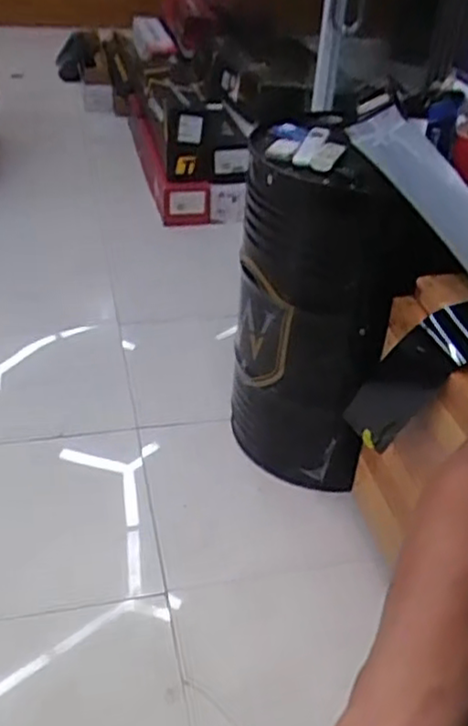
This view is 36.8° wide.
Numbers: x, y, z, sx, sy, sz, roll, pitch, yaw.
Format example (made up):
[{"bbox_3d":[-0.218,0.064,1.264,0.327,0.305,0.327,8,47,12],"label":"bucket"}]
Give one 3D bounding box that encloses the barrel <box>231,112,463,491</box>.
[{"bbox_3d":[0.210,-0.133,1.840,0.471,0.849,0.495,3,35,-2],"label":"barrel"}]

